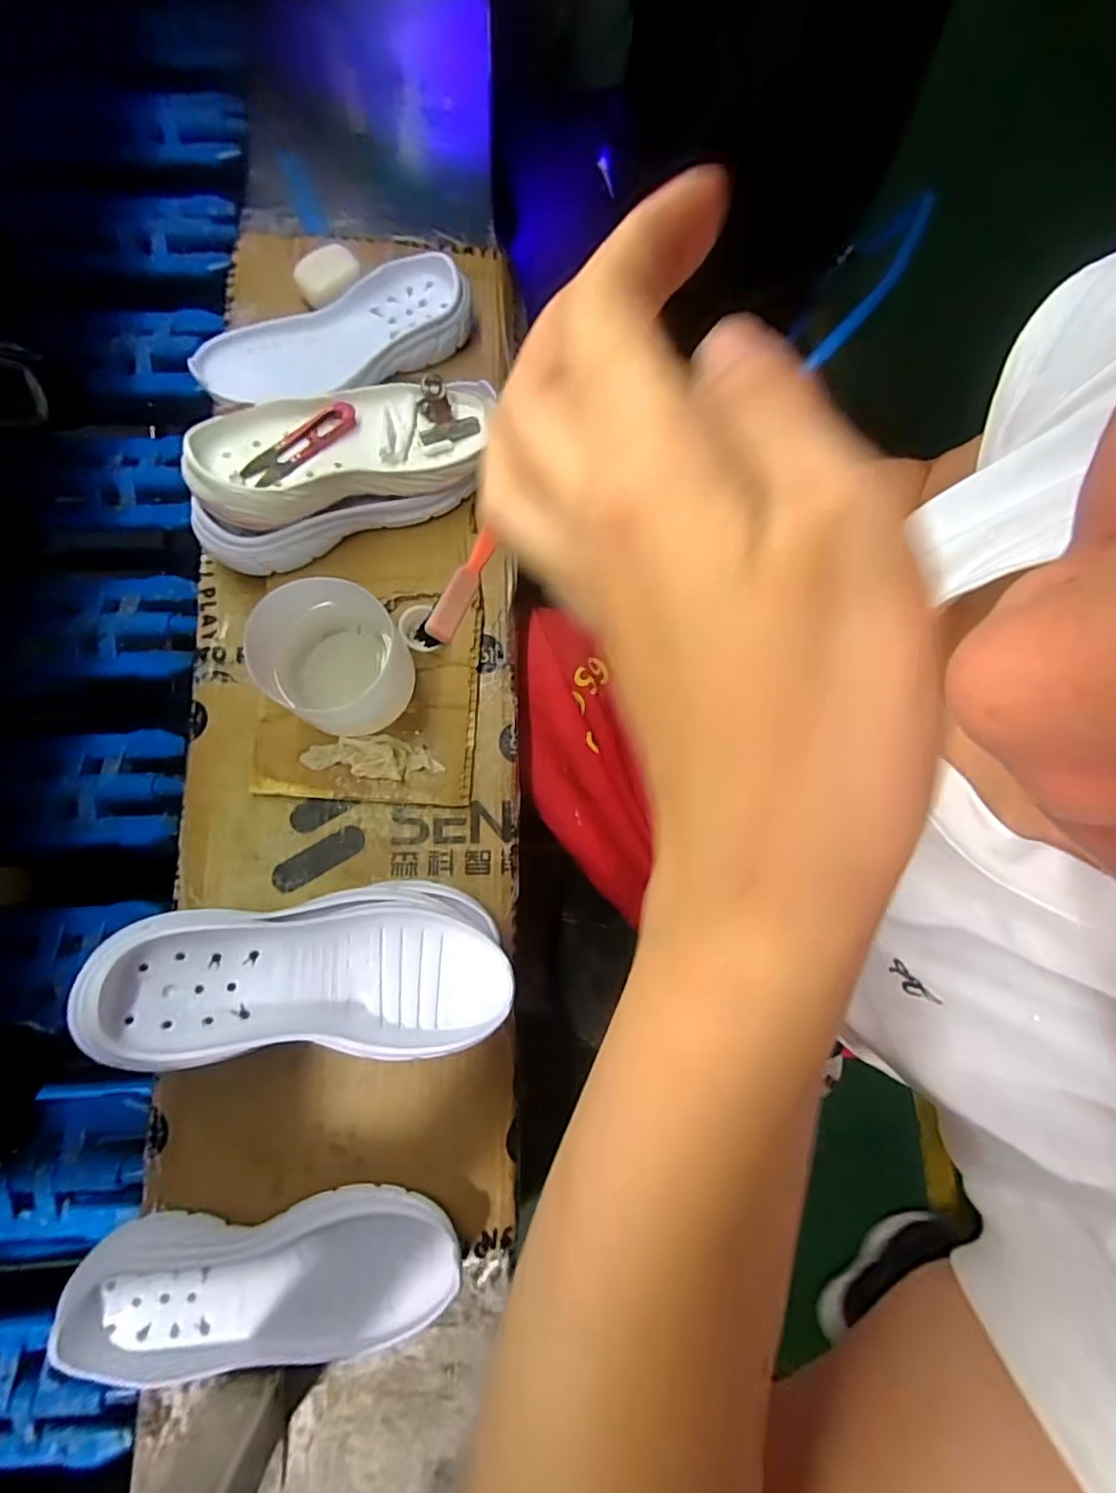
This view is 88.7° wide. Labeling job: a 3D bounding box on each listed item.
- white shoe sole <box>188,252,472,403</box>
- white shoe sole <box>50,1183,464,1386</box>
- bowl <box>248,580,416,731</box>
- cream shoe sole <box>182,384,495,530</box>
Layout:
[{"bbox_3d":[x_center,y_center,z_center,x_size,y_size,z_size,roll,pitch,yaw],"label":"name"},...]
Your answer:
[{"bbox_3d":[-0.188,-0.355,0.496,0.239,0.039,0.084,-27,82,-7],"label":"white shoe sole"},{"bbox_3d":[-0.180,0.343,0.365,0.232,0.037,0.092,-3,80,-4],"label":"white shoe sole"},{"bbox_3d":[-0.156,-0.060,0.412,0.095,0.087,0.094,1,80,-3],"label":"bowl"},{"bbox_3d":[-0.156,-0.228,0.432,0.224,0.033,0.091,-25,79,-21],"label":"cream shoe sole"}]

